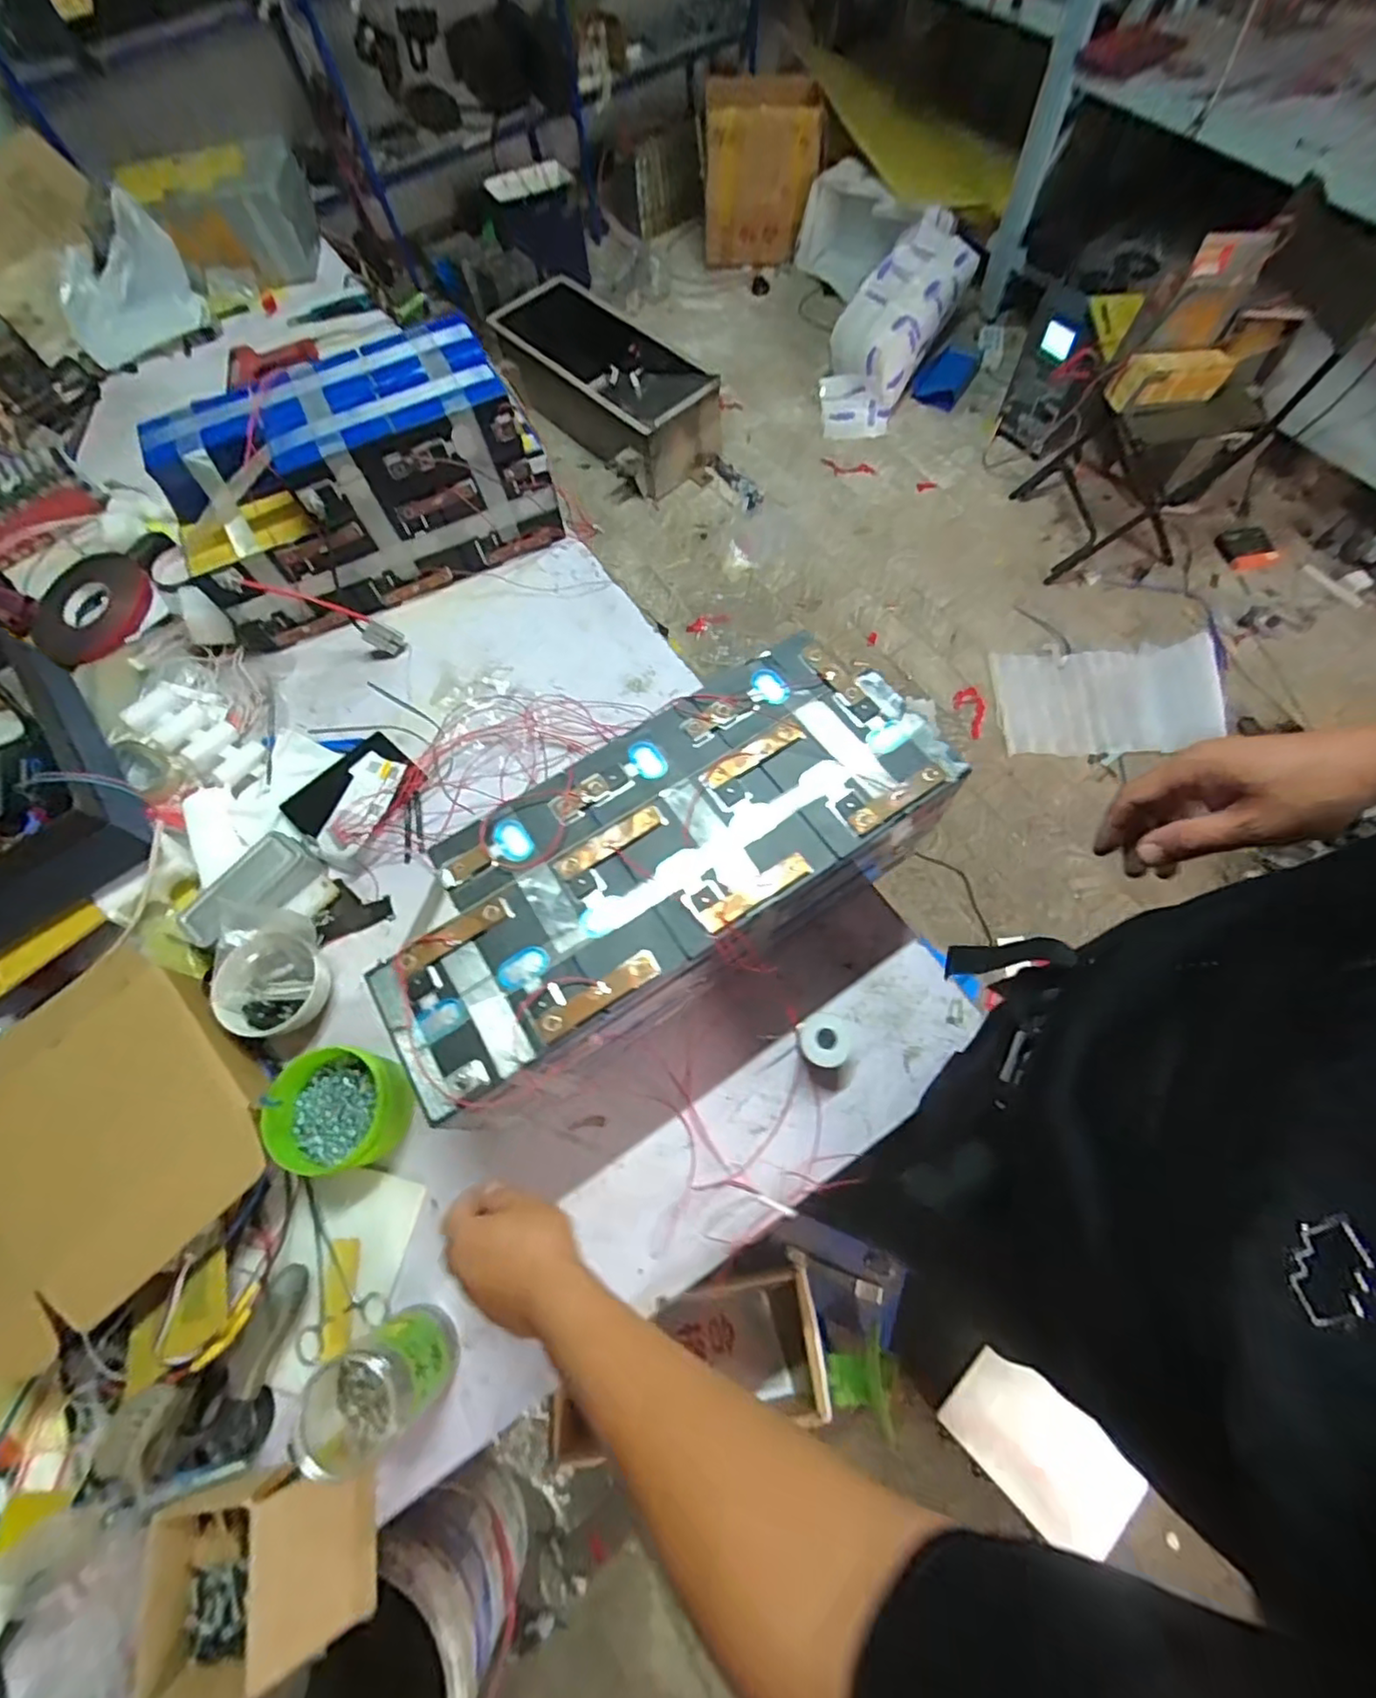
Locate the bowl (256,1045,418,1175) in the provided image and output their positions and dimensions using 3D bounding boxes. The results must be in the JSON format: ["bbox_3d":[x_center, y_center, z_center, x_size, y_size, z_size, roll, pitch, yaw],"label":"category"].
[{"bbox_3d":[-0.359,0.271,0.668,0.118,0.072,0.115,-1,67,3],"label":"bowl"}]

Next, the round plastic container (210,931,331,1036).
[{"bbox_3d":[-0.475,0.154,0.734,0.102,0.051,0.106,-1,67,3],"label":"round plastic container"}]

